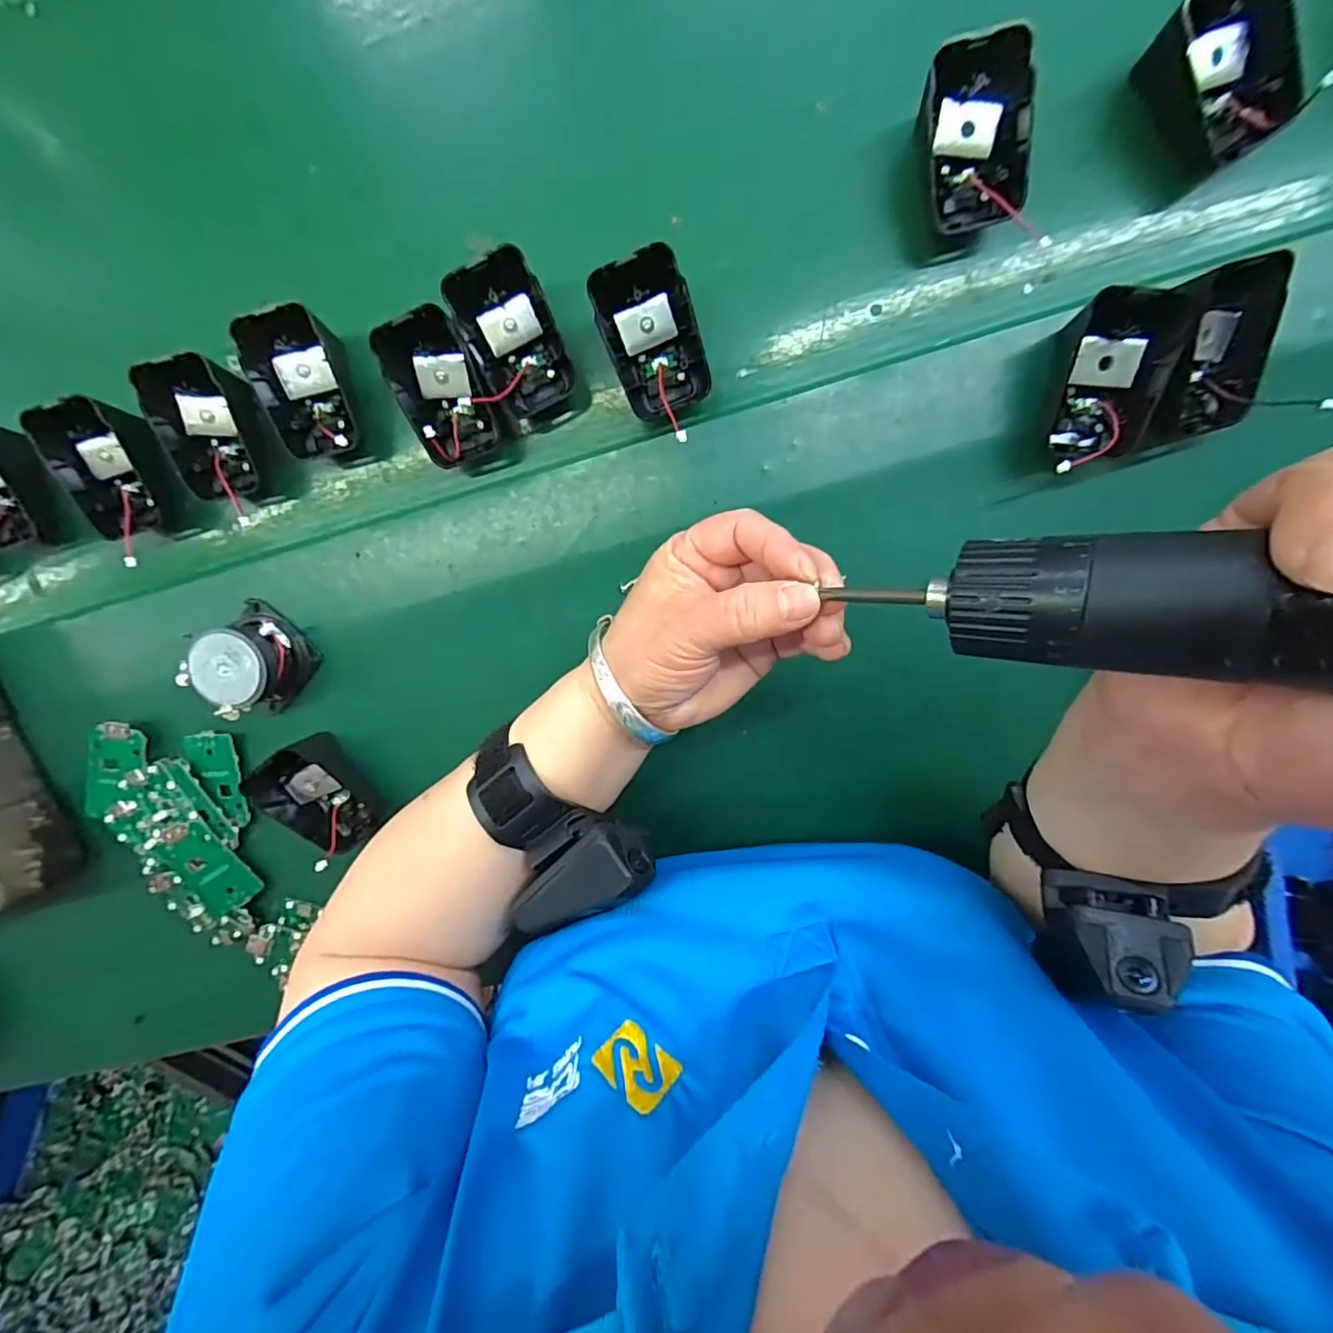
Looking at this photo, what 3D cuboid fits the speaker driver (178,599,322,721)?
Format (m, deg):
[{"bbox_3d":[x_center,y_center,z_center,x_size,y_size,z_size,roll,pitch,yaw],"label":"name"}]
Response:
[{"bbox_3d":[-0.236,-0.001,0.330,0.049,0.036,0.055,35,101,-4],"label":"speaker driver"}]

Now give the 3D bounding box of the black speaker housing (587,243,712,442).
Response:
[{"bbox_3d":[-0.006,-0.161,0.291,0.046,0.031,0.069,-23,99,7],"label":"black speaker housing"}]

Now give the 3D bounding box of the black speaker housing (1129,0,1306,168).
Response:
[{"bbox_3d":[0.244,-0.261,0.261,0.046,0.038,0.068,-22,99,7],"label":"black speaker housing"}]

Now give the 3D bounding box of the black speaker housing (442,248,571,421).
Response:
[{"bbox_3d":[-0.076,-0.169,0.297,0.042,0.026,0.069,-21,124,7],"label":"black speaker housing"}]

